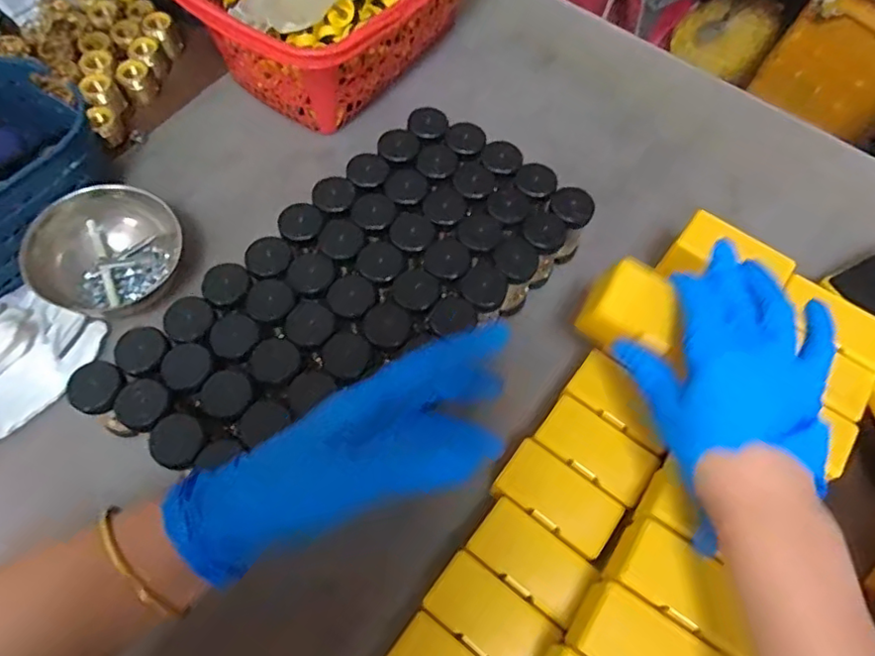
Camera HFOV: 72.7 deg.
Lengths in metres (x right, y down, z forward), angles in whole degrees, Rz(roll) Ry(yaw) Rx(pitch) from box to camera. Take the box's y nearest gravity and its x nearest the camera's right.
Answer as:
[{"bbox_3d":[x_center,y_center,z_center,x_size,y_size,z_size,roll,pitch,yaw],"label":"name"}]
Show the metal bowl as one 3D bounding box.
[{"bbox_3d":[-0.258,-0.059,0.474,0.105,0.049,0.099,1,65,-2],"label":"metal bowl"}]

